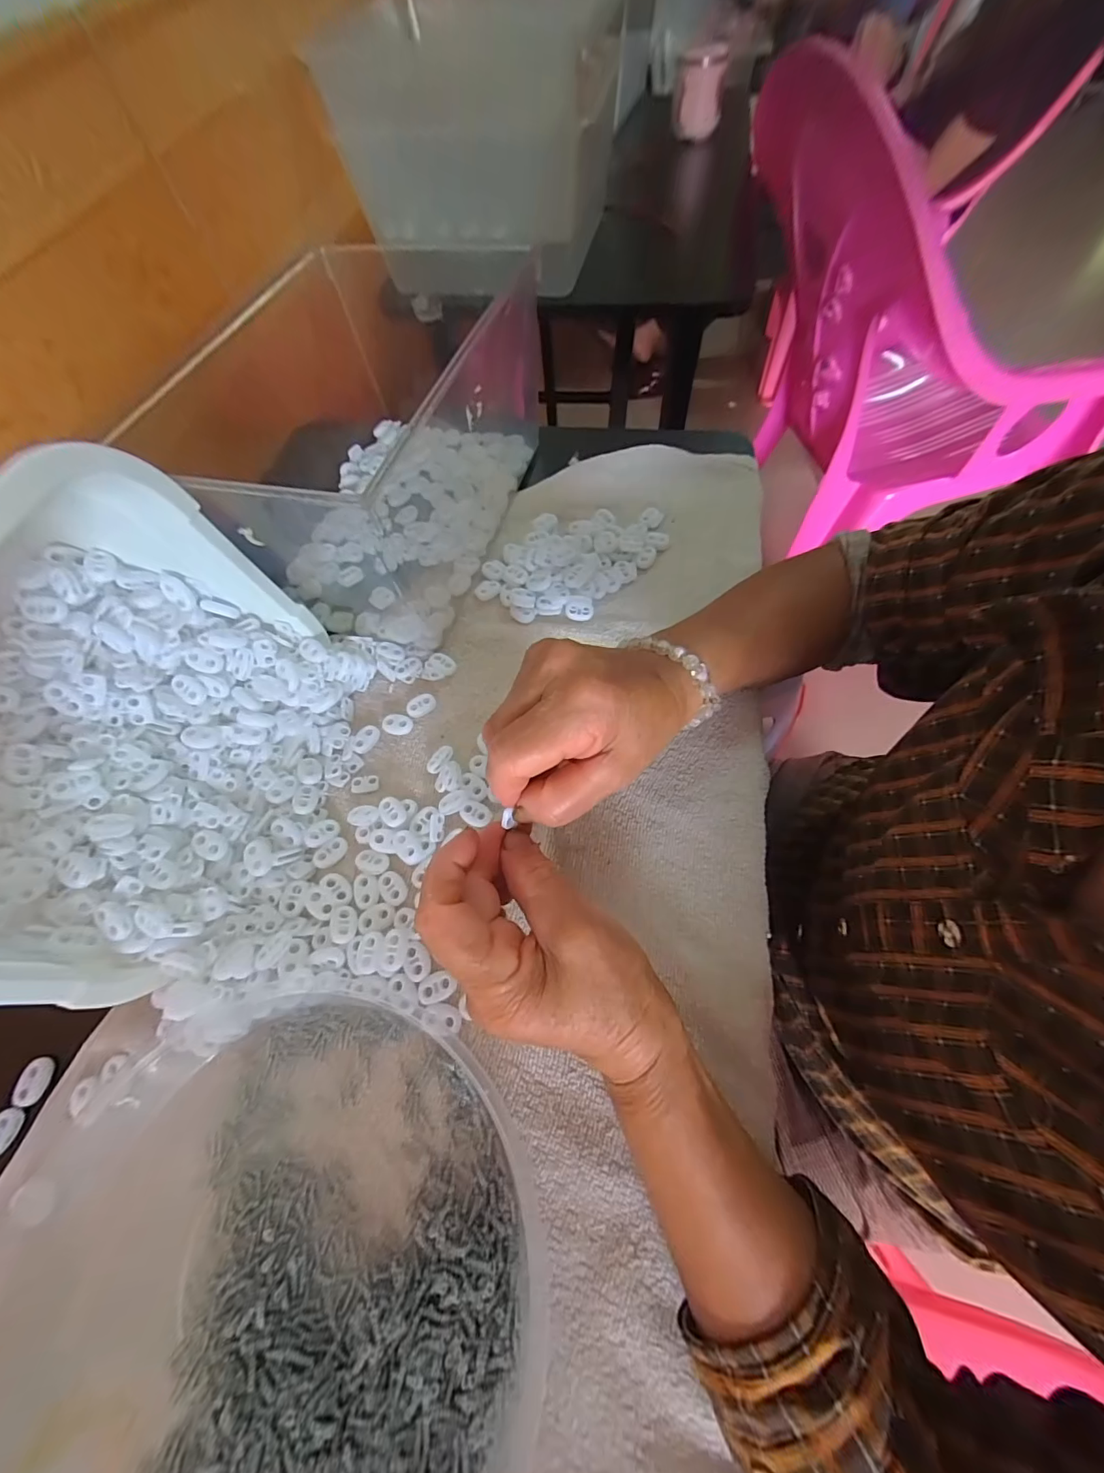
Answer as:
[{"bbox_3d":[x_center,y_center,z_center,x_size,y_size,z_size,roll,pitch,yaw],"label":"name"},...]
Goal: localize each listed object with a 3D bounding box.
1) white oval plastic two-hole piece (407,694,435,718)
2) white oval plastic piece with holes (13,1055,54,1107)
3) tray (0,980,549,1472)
[{"bbox_3d":[-0.098,-0.024,0.346,0.021,0.006,0.016,-35,68,-12],"label":"white oval plastic two-hole piece"},{"bbox_3d":[-0.291,0.194,0.261,0.012,0.006,0.022,-3,65,2],"label":"white oval plastic piece with holes"},{"bbox_3d":[-0.133,0.241,0.205,0.257,0.033,0.226,20,68,12],"label":"tray"}]

